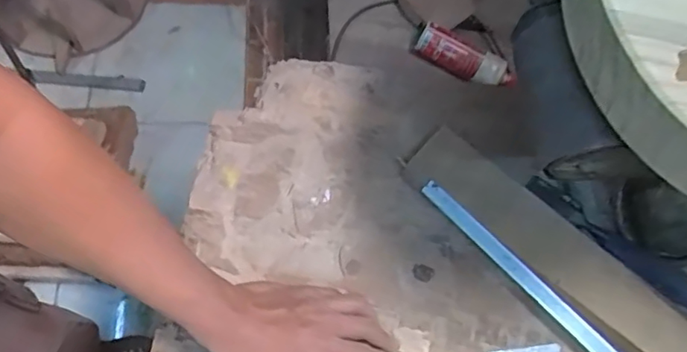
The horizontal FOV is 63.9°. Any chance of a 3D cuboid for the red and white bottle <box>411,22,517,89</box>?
[{"bbox_3d":[0.256,-0.238,1.126,0.222,0.070,0.073,22,66,-10],"label":"red and white bottle"}]

